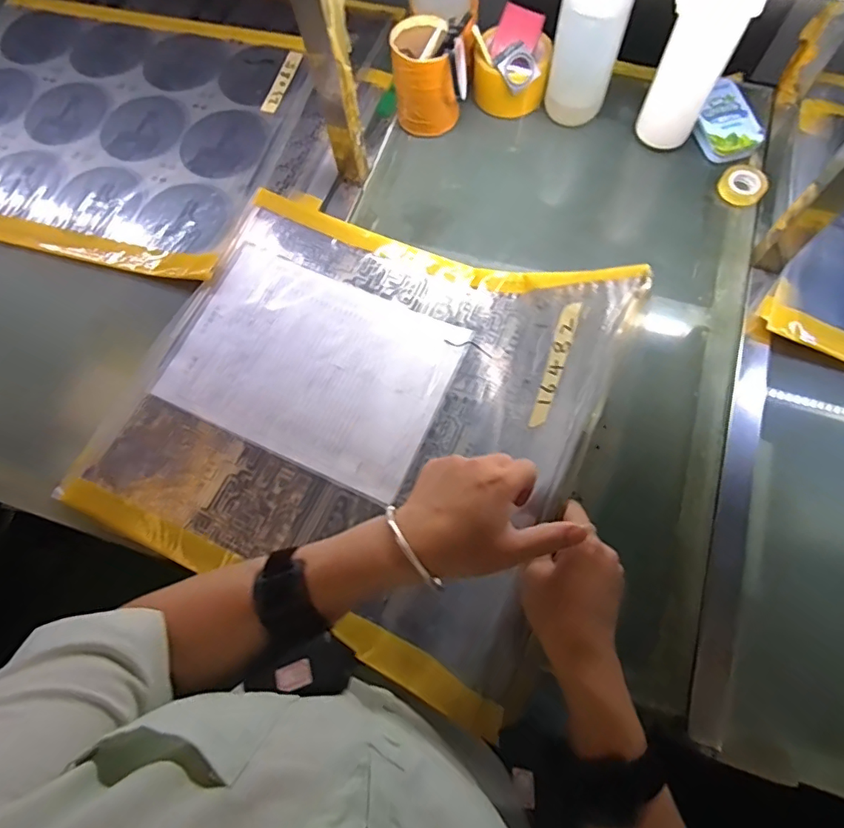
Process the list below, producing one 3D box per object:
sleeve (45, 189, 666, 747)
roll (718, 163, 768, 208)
[{"bbox_3d":[-0.071,-0.024,0.492,0.467,0.121,0.403,25,75,9],"label":"sleeve"},{"bbox_3d":[0.395,-0.282,0.617,0.053,0.018,0.053,-1,73,2],"label":"roll"}]

